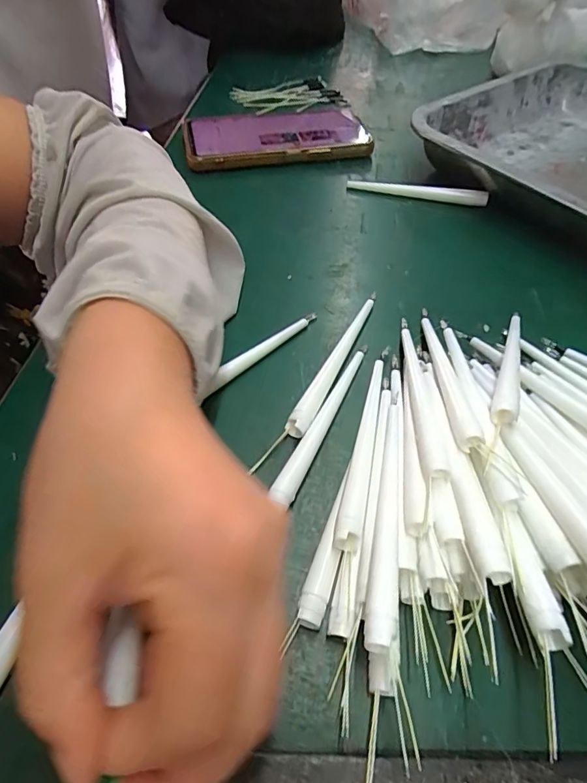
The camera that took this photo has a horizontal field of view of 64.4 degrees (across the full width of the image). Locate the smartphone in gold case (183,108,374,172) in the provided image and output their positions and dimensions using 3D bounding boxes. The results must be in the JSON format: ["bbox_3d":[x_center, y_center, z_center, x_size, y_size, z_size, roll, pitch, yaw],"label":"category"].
[{"bbox_3d":[-0.017,-0.237,0.429,0.165,0.014,0.089,-10,53,-9],"label":"smartphone in gold case"}]

